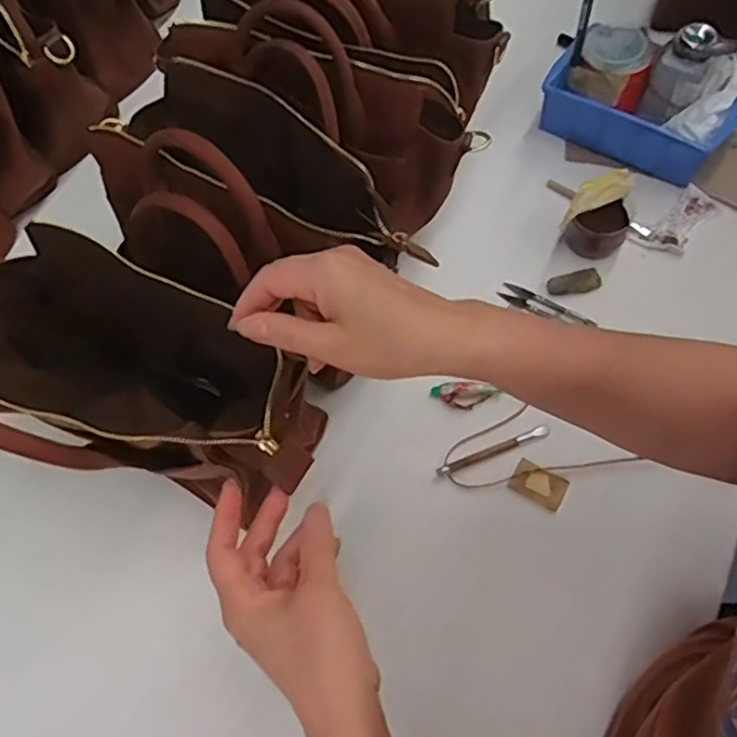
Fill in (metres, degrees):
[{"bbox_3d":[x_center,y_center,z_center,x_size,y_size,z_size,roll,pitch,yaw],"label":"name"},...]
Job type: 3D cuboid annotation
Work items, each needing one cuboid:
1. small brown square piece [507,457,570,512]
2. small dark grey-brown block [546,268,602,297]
[{"bbox_3d":[0.150,0.101,0.569,0.046,0.005,0.030,28,68,16],"label":"small brown square piece"},{"bbox_3d":[0.212,-0.088,0.663,0.052,0.008,0.023,-14,63,-4],"label":"small dark grey-brown block"}]

